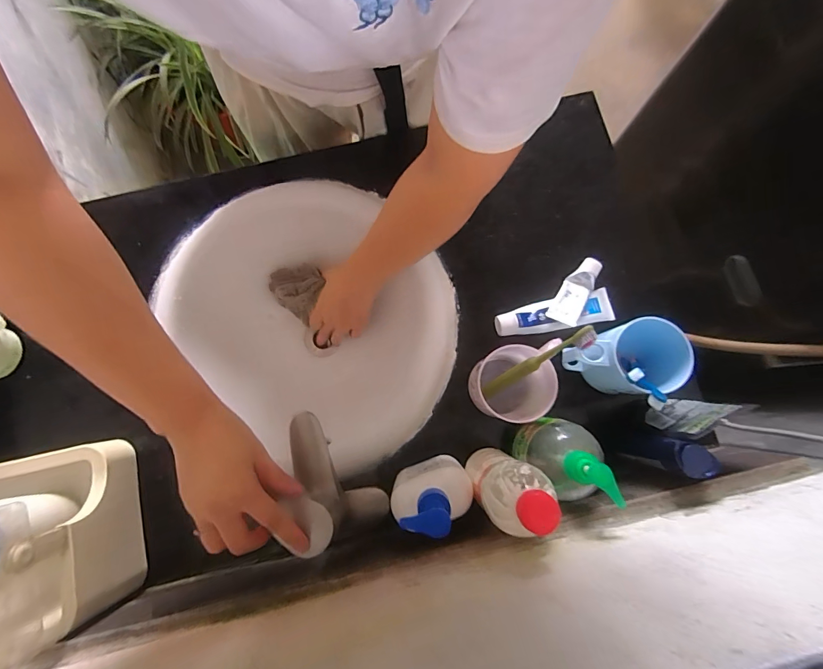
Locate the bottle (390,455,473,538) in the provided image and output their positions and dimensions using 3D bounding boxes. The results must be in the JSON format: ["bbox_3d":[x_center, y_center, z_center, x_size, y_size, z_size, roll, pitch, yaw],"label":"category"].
[{"bbox_3d":[0.019,0.165,0.421,0.087,0.147,0.046,-9,80,-1],"label":"bottle"}]

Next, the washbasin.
[{"bbox_3d":[-0.128,-0.015,0.607,0.384,0.140,0.410,0,80,1],"label":"washbasin"}]

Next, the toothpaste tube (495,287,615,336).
[{"bbox_3d":[0.191,-0.026,0.527,0.159,0.030,0.042,-13,80,-2],"label":"toothpaste tube"}]

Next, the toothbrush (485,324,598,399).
[{"bbox_3d":[0.132,0.034,0.426,0.016,0.153,0.016,-24,78,-44],"label":"toothbrush"}]

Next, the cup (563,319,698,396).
[{"bbox_3d":[0.241,0.029,0.466,0.120,0.094,0.080,-1,80,0],"label":"cup"}]

